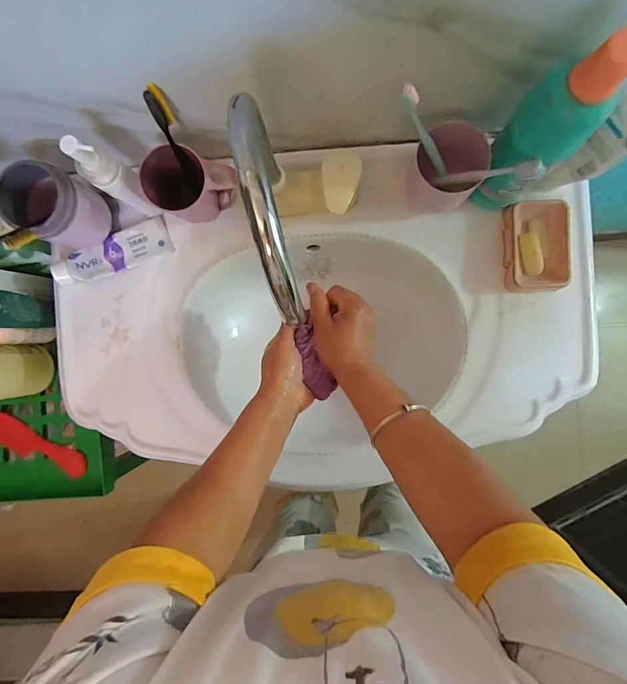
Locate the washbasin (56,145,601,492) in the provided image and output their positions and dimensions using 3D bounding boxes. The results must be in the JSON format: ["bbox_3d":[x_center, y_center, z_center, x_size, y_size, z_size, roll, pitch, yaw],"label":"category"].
[{"bbox_3d":[0.012,-0.027,0.587,0.744,0.156,0.445,-4,90,3],"label":"washbasin"}]

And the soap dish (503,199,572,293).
[{"bbox_3d":[0.303,-0.128,0.512,0.081,0.030,0.118,2,91,3],"label":"soap dish"}]

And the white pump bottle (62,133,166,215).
[{"bbox_3d":[-0.237,-0.193,0.454,0.044,0.149,0.034,18,91,2],"label":"white pump bottle"}]

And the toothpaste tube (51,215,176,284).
[{"bbox_3d":[-0.290,-0.129,0.549,0.166,0.033,0.049,-21,90,3],"label":"toothpaste tube"}]

